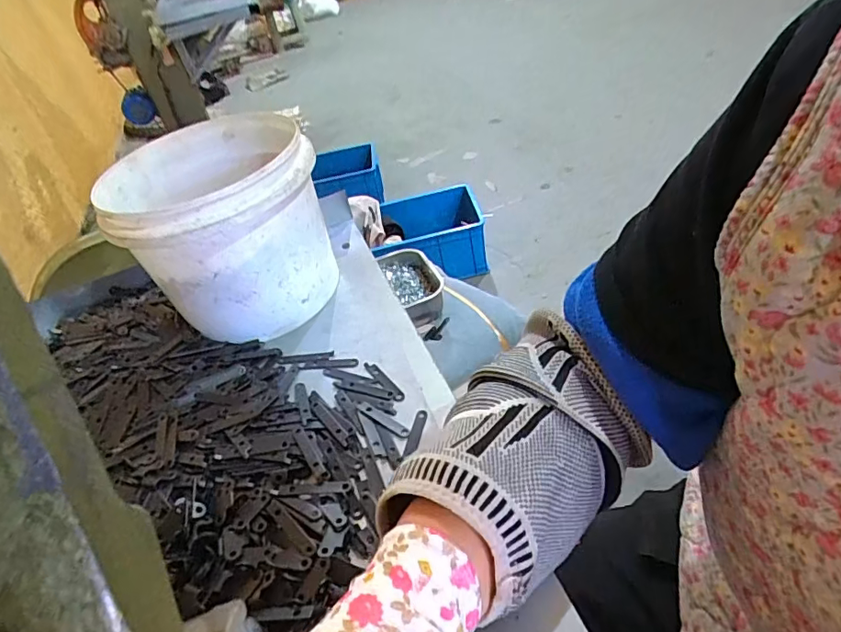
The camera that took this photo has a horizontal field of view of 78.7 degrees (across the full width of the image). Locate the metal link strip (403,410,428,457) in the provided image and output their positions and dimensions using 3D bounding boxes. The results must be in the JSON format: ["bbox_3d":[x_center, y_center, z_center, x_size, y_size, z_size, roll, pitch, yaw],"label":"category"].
[{"bbox_3d":[-0.004,0.086,0.376,0.009,0.004,0.039,12,46,11],"label":"metal link strip"}]

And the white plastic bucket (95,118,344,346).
[{"bbox_3d":[-0.185,-0.084,0.498,0.169,0.148,0.188,-29,42,-16],"label":"white plastic bucket"}]

